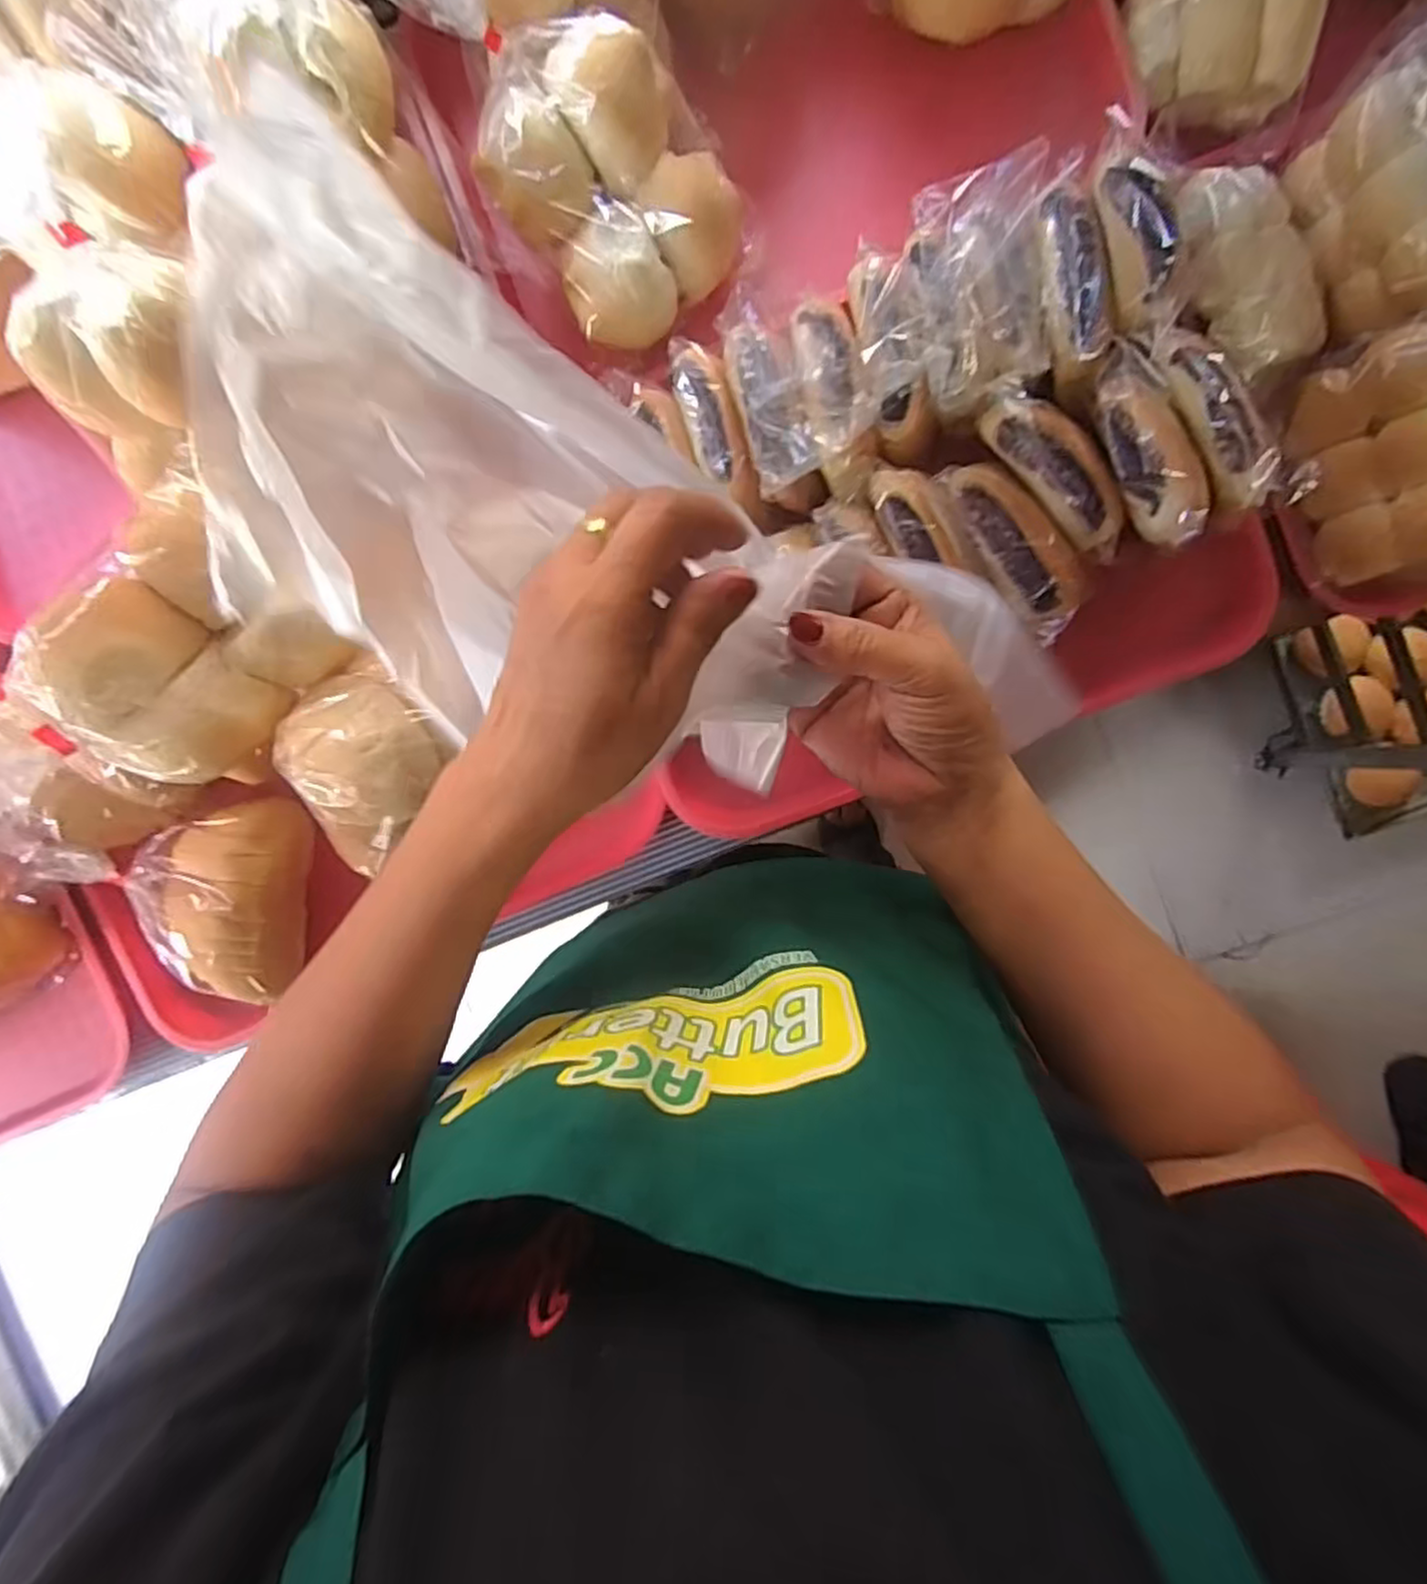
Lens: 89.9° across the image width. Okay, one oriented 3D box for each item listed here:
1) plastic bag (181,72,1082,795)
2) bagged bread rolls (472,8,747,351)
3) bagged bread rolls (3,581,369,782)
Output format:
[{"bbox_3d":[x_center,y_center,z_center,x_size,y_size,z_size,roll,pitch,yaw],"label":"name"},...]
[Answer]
[{"bbox_3d":[-0.036,-0.091,0.330,0.412,0.177,0.165,20,93,-6],"label":"plastic bag"},{"bbox_3d":[-0.064,-0.360,0.427,0.126,0.062,0.155,-33,120,15],"label":"bagged bread rolls"},{"bbox_3d":[-0.278,-0.068,0.371,0.096,0.066,0.139,41,94,2],"label":"bagged bread rolls"}]

